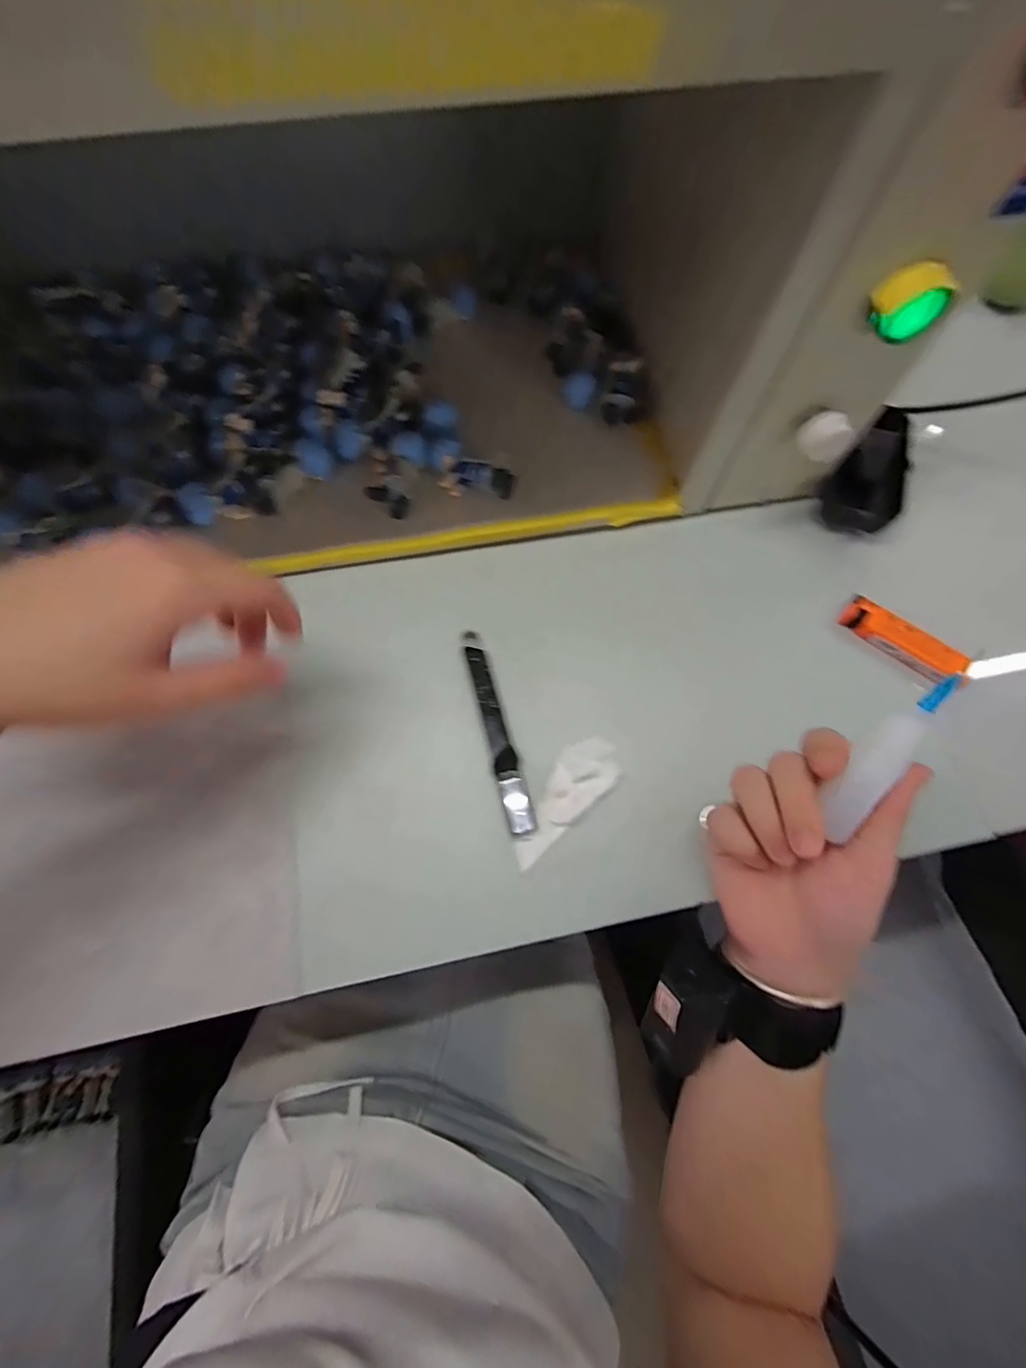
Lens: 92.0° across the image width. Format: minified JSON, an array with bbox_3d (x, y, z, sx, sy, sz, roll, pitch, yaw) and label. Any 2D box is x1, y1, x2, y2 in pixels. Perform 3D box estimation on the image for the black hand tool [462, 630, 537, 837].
[{"bbox_3d":[-0.010,0.026,0.305,0.015,0.010,0.132,-13,72,-6],"label":"black hand tool"}]

